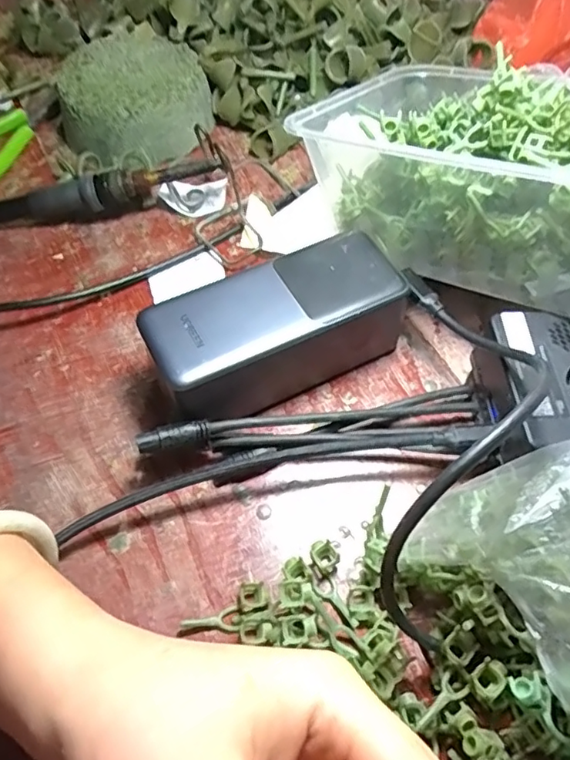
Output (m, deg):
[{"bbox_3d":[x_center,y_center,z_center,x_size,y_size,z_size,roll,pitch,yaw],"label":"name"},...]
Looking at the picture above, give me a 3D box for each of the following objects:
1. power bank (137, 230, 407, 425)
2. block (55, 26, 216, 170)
[{"bbox_3d":[-0.001,-0.025,0.295,0.126,0.050,0.057,-25,60,-14],"label":"power bank"},{"bbox_3d":[-0.109,-0.202,0.411,0.106,0.049,0.111,-27,61,-15],"label":"block"}]

